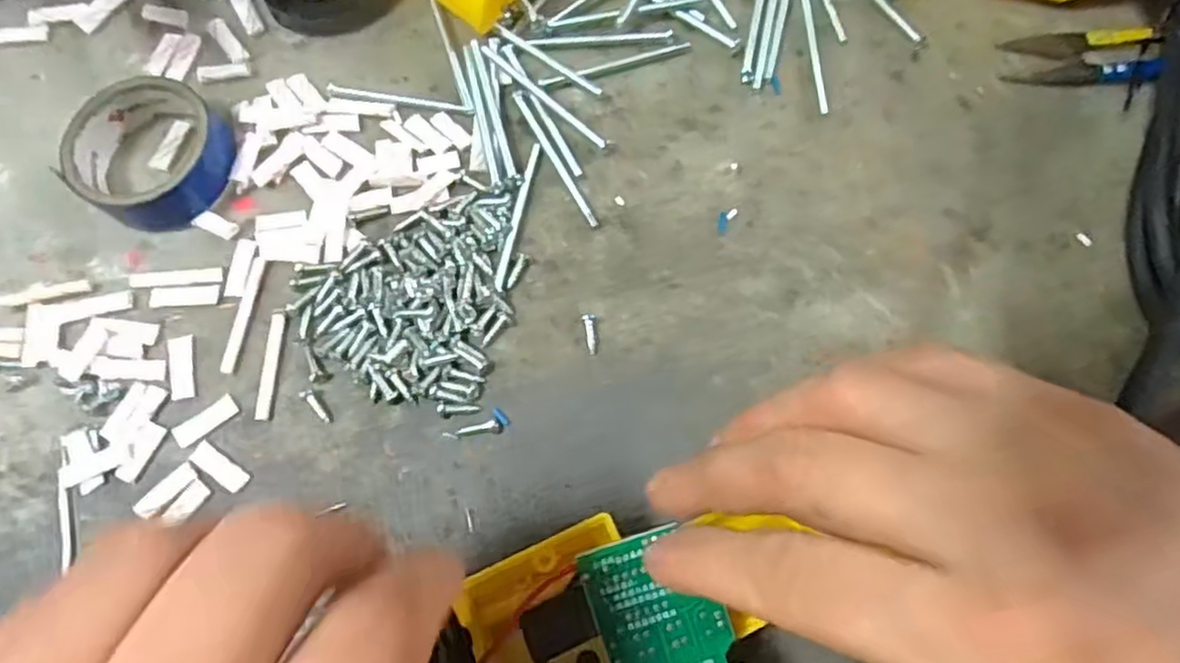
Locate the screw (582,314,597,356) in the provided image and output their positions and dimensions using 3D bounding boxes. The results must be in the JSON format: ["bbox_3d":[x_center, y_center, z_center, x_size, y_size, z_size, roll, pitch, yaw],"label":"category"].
[{"bbox_3d":[0.000,0.001,0.242,0.005,0.004,0.014,-3,73,-2],"label":"screw"}]

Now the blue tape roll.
[{"bbox_3d":[-0.158,-0.064,0.252,0.051,0.019,0.052,0,73,-1],"label":"blue tape roll"}]

